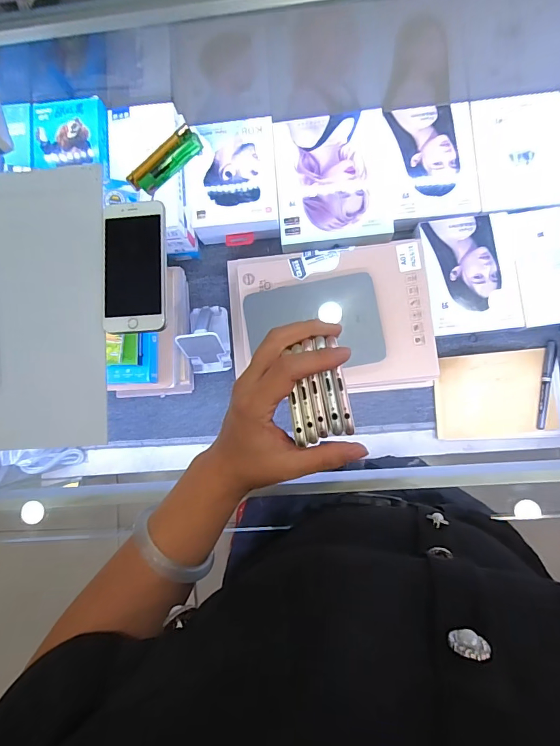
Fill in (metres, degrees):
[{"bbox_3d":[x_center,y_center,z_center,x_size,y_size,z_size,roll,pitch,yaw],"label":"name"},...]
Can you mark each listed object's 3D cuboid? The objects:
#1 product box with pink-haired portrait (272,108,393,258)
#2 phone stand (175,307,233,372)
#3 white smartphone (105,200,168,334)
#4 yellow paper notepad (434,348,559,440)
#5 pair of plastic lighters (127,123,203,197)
[{"bbox_3d":[0.084,-0.308,0.647,0.173,0.033,0.208,-5,85,4],"label":"product box with pink-haired portrait"},{"bbox_3d":[-0.122,-0.059,0.640,0.067,0.086,0.105,-6,85,4],"label":"phone stand"},{"bbox_3d":[-0.149,-0.108,0.408,0.065,0.010,0.135,-3,85,4],"label":"white smartphone"},{"bbox_3d":[0.344,0.036,0.631,0.190,0.013,0.134,-4,95,5],"label":"yellow paper notepad"},{"bbox_3d":[-0.117,-0.217,0.413,0.018,0.024,0.084,45,90,6],"label":"pair of plastic lighters"}]

